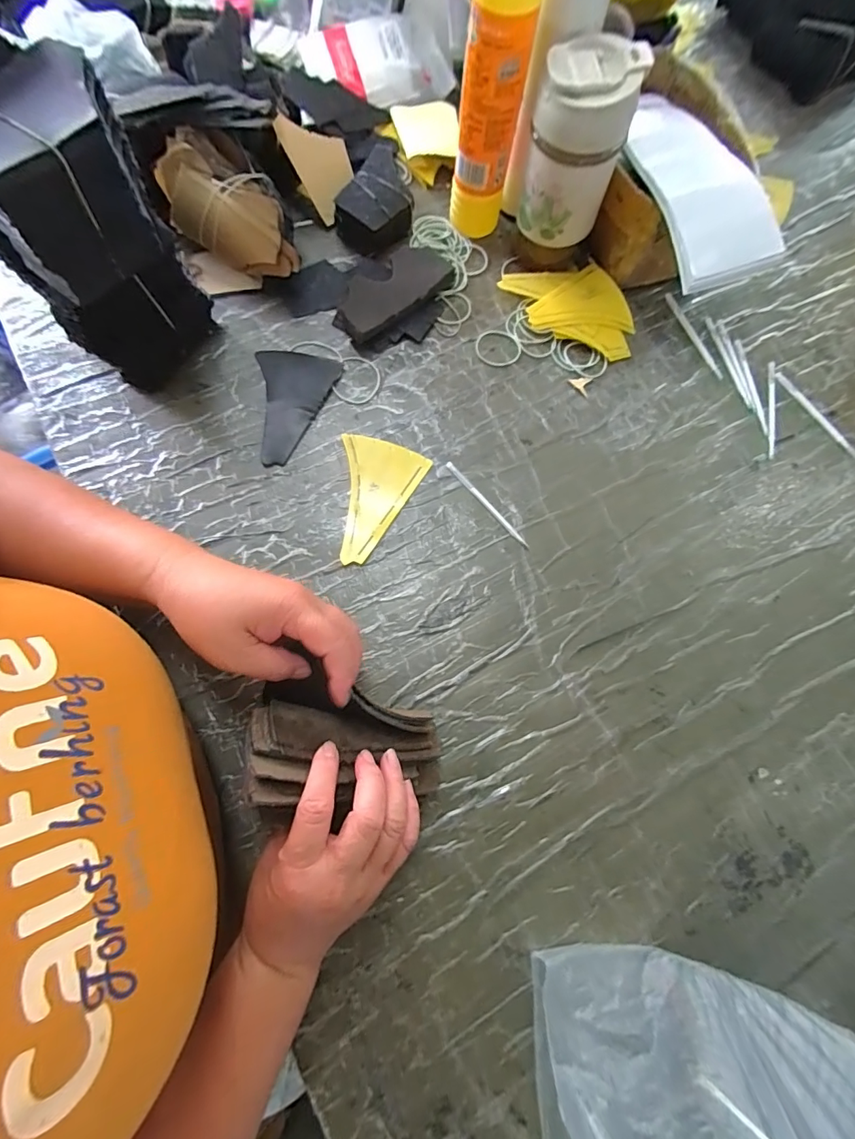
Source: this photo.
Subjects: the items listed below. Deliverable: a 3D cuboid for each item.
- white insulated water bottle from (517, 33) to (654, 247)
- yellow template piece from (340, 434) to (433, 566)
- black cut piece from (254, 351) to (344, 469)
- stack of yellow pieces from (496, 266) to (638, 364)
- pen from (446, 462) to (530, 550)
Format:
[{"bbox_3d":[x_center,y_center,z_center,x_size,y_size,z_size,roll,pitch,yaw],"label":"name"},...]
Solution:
[{"bbox_3d":[0.133,-0.374,0.402,0.075,0.122,0.069,26,76,5],"label":"white insulated water bottle"},{"bbox_3d":[-0.039,-0.067,0.415,0.077,0.004,0.123,-1,76,-6],"label":"yellow template piece"},{"bbox_3d":[-0.144,-0.165,0.434,0.079,0.004,0.125,25,76,5],"label":"black cut piece"},{"bbox_3d":[0.151,-0.283,0.472,0.144,0.015,0.093,21,75,3],"label":"stack of yellow pieces"},{"bbox_3d":[0.057,-0.061,0.422,0.007,0.004,0.110,-40,80,-11],"label":"pen"}]

